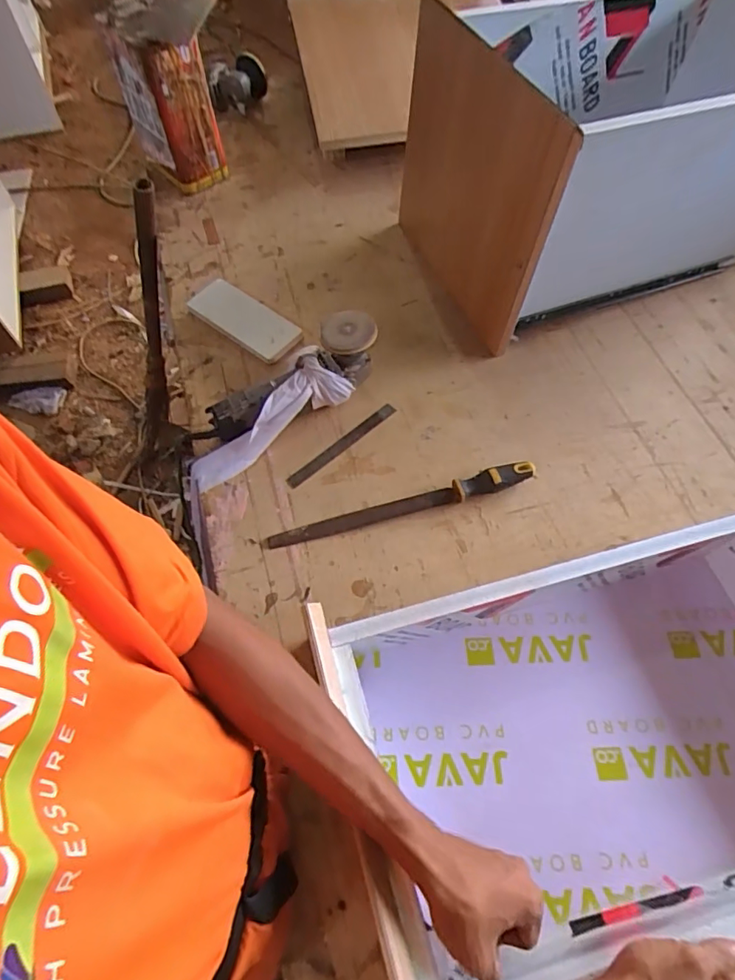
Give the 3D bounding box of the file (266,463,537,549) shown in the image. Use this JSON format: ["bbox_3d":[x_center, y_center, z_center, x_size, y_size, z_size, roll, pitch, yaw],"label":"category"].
[{"bbox_3d":[0.047,0.019,0.692,0.359,0.031,0.026,-13,63,-7],"label":"file"}]

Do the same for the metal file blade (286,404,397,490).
[{"bbox_3d":[-0.037,-0.065,0.758,0.194,0.007,0.021,-39,69,-19],"label":"metal file blade"}]

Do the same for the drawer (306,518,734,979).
[{"bbox_3d":[0.237,0.241,0.523,0.518,0.118,0.333,-9,62,-5],"label":"drawer"}]

